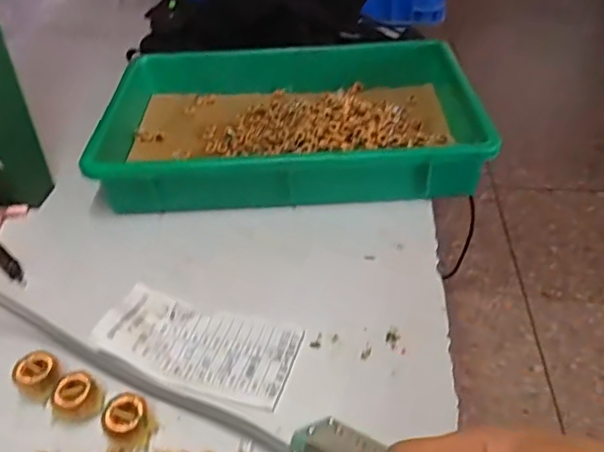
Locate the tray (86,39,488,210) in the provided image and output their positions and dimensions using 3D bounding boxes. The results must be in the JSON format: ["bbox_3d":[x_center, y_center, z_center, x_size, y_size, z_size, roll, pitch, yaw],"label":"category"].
[{"bbox_3d":[-0.012,-0.116,0.592,0.371,0.060,0.244,-1,41,1],"label":"tray"}]

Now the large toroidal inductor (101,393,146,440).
[{"bbox_3d":[-0.107,0.121,0.349,0.025,0.024,0.026,-19,44,-19],"label":"large toroidal inductor"}]

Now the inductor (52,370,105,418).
[{"bbox_3d":[-0.143,0.111,0.364,0.028,0.026,0.026,-1,41,1],"label":"inductor"}]

